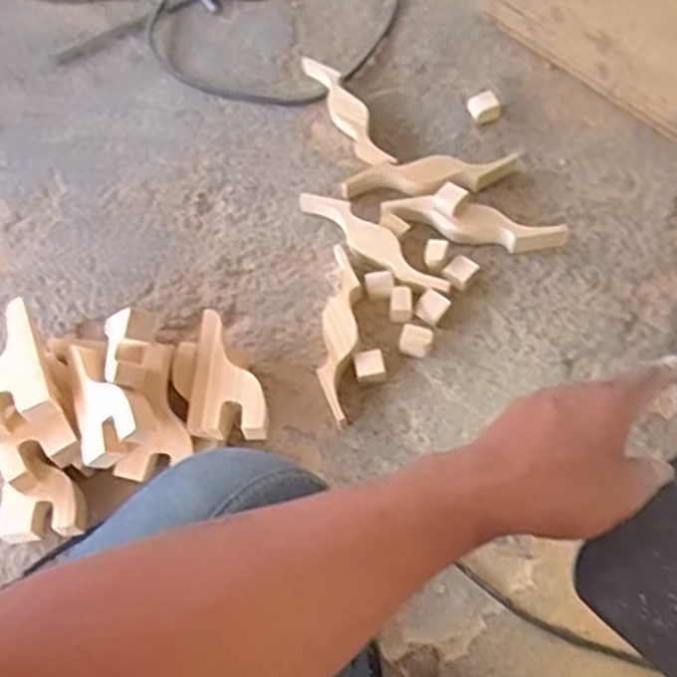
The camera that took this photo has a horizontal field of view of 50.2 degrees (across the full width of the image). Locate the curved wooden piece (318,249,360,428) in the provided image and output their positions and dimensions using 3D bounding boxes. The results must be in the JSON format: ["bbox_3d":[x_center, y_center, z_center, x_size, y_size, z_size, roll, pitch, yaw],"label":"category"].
[{"bbox_3d":[0.001,-0.009,0.689,0.032,0.036,0.179,3,62,5],"label":"curved wooden piece"}]

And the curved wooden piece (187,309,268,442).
[{"bbox_3d":[-0.103,0.034,0.647,0.065,0.020,0.128,-9,61,-1],"label":"curved wooden piece"}]

